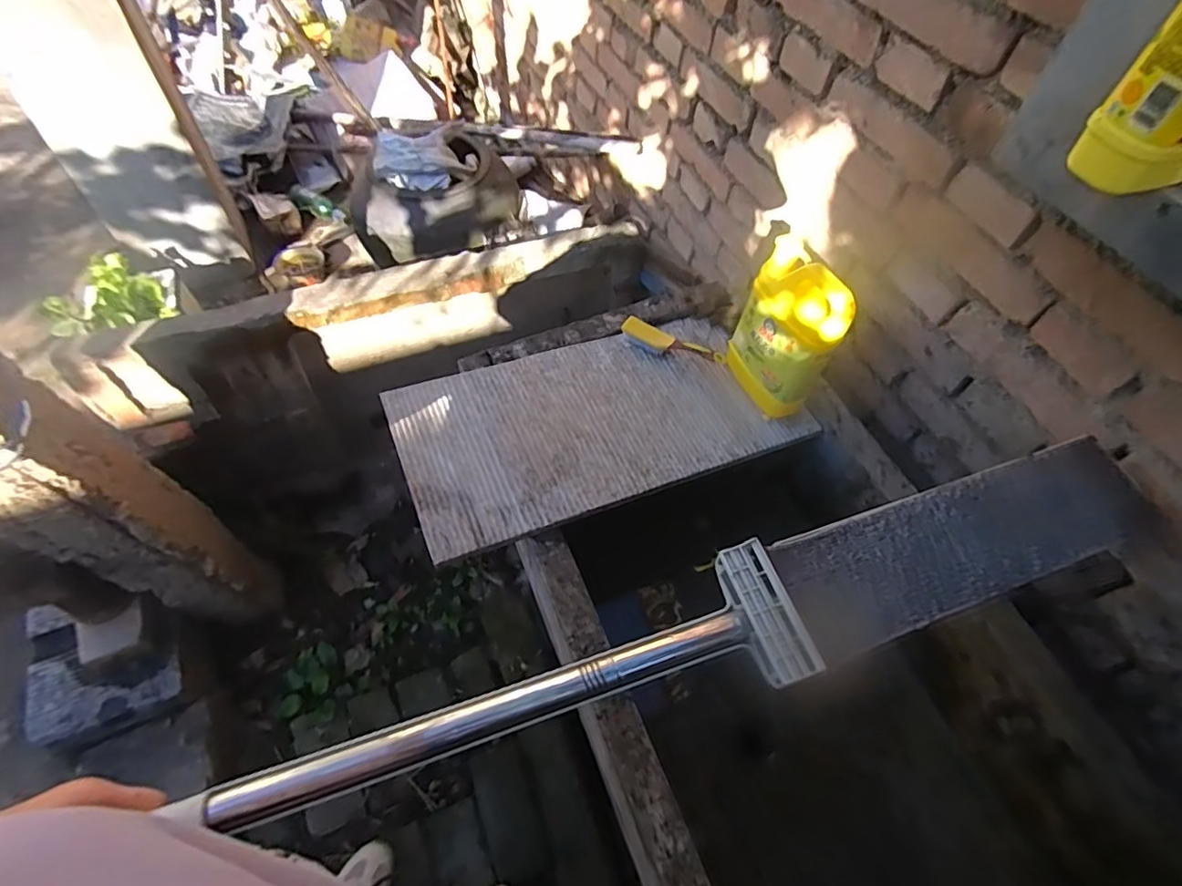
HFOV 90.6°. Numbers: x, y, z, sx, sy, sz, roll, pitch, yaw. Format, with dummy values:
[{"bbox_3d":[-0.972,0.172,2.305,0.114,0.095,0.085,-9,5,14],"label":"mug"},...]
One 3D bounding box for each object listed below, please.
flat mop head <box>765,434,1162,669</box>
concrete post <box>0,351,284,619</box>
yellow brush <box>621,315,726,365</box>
[{"bbox_3d":[0.364,0.090,0.561,0.401,0.011,0.110,-16,58,-14],"label":"flat mop head"},{"bbox_3d":[-0.815,0.129,1.011,0.187,0.855,0.172,-12,57,-12],"label":"concrete post"},{"bbox_3d":[0.128,-0.159,0.922,0.168,0.037,0.038,23,57,11],"label":"yellow brush"}]

